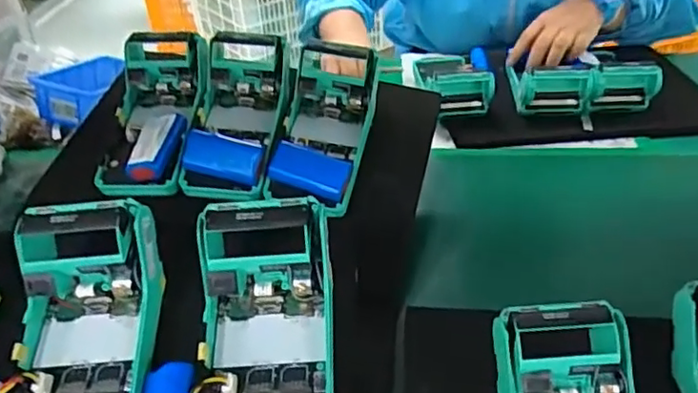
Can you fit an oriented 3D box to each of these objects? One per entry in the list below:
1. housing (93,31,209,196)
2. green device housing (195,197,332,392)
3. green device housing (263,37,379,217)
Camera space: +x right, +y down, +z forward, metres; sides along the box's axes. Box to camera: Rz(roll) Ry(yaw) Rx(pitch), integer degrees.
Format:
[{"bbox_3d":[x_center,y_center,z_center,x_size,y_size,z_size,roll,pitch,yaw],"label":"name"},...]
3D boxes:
[{"bbox_3d":[-0.182,-0.073,0.569,0.084,0.068,0.168,0,58,1],"label":"housing"},{"bbox_3d":[-0.048,0.089,0.350,0.077,0.051,0.170,-1,68,-1],"label":"green device housing"},{"bbox_3d":[-0.024,-0.060,0.549,0.079,0.062,0.161,6,55,10],"label":"green device housing"}]

